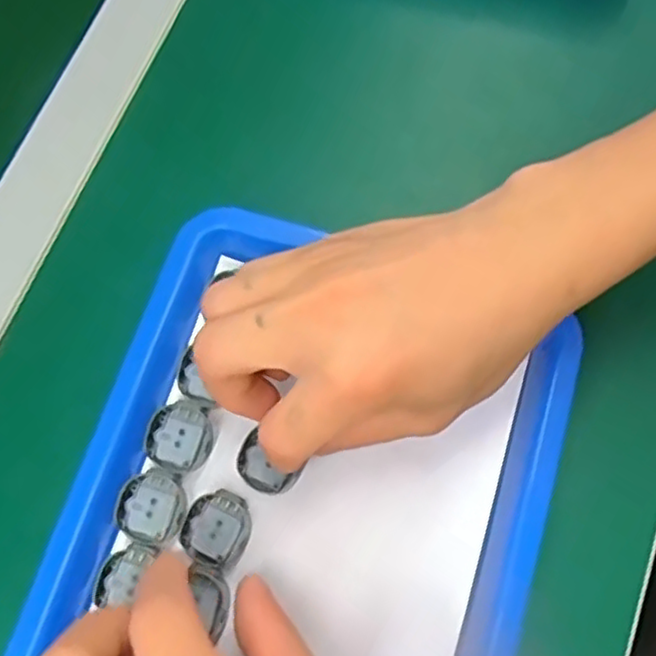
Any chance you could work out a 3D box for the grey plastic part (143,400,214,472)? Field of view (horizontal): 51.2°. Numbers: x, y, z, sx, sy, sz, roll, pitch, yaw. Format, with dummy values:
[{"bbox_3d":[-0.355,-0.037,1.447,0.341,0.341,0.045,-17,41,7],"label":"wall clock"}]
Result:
[{"bbox_3d":[-0.061,0.045,0.285,0.026,0.008,0.027,-1,72,3],"label":"grey plastic part"}]

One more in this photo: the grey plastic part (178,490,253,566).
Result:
[{"bbox_3d":[-0.044,0.080,0.274,0.027,0.006,0.028,22,75,10],"label":"grey plastic part"}]

